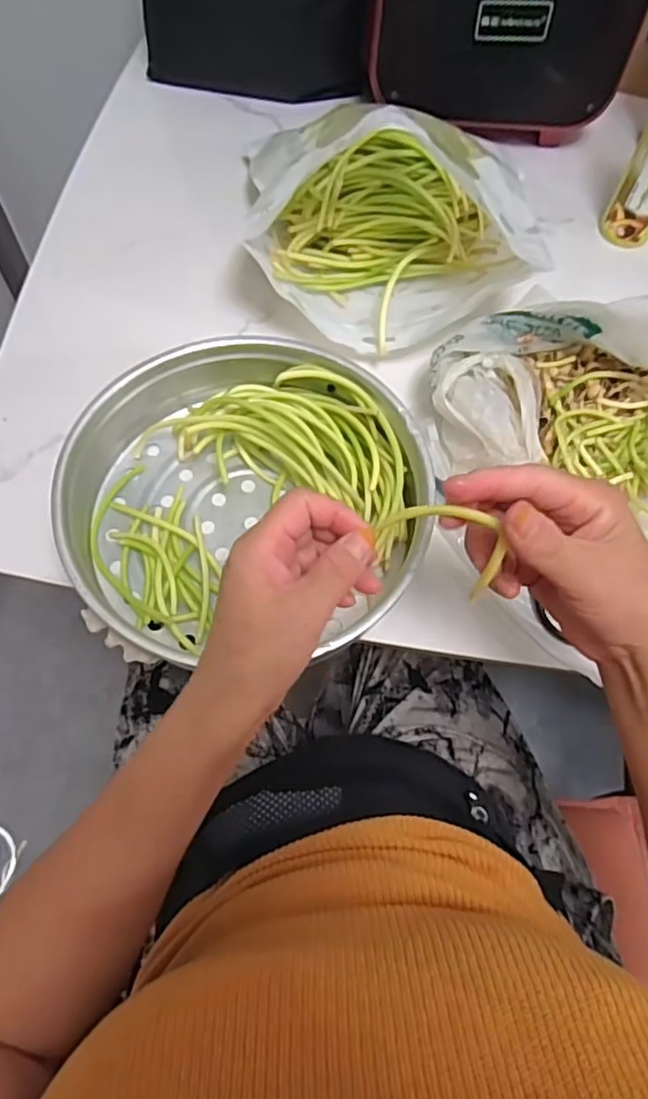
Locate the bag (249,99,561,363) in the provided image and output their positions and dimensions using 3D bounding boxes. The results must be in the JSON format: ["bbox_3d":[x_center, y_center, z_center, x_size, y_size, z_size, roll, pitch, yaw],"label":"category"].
[{"bbox_3d":[0.057,-0.273,0.544,0.239,0.103,0.185,-14,66,-8],"label":"bag"}]

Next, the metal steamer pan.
[{"bbox_3d":[-0.055,-0.039,0.465,0.253,0.068,0.255,-1,65,-2],"label":"metal steamer pan"}]

